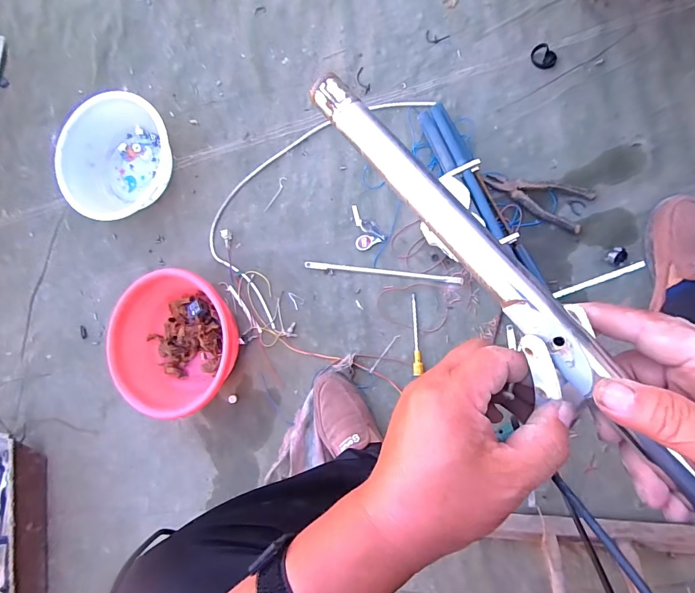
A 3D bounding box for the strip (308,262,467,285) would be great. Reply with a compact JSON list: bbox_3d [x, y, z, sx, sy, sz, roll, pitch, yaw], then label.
[{"bbox_3d":[0.059,-0.044,0.716,0.274,0.011,0.013,6,90,14],"label":"strip"}]

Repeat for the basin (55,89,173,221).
[{"bbox_3d":[-0.463,-0.280,0.809,0.202,0.085,0.255,14,92,14],"label":"basin"}]

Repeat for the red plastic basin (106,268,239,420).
[{"bbox_3d":[-0.318,0.085,0.754,0.251,0.096,0.251,0,88,14],"label":"red plastic basin"}]

